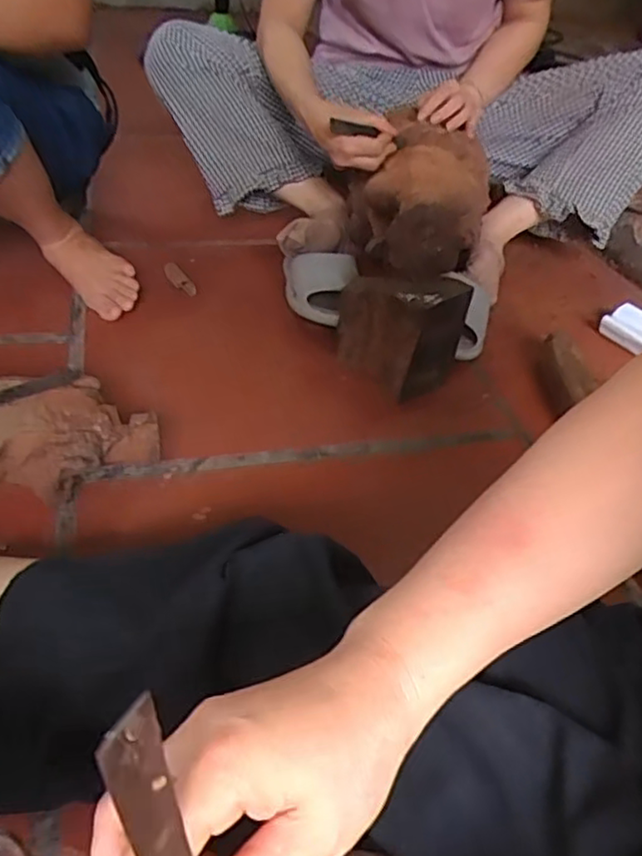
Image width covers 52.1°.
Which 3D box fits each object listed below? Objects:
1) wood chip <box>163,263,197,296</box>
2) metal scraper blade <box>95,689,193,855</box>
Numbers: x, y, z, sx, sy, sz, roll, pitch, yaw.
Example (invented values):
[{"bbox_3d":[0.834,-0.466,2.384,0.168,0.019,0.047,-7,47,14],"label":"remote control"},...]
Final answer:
[{"bbox_3d":[-0.206,-0.219,0.956,0.021,0.009,0.086,-22,48,-30],"label":"wood chip"},{"bbox_3d":[-0.052,0.123,0.202,0.005,0.095,0.020,11,29,28],"label":"metal scraper blade"}]

